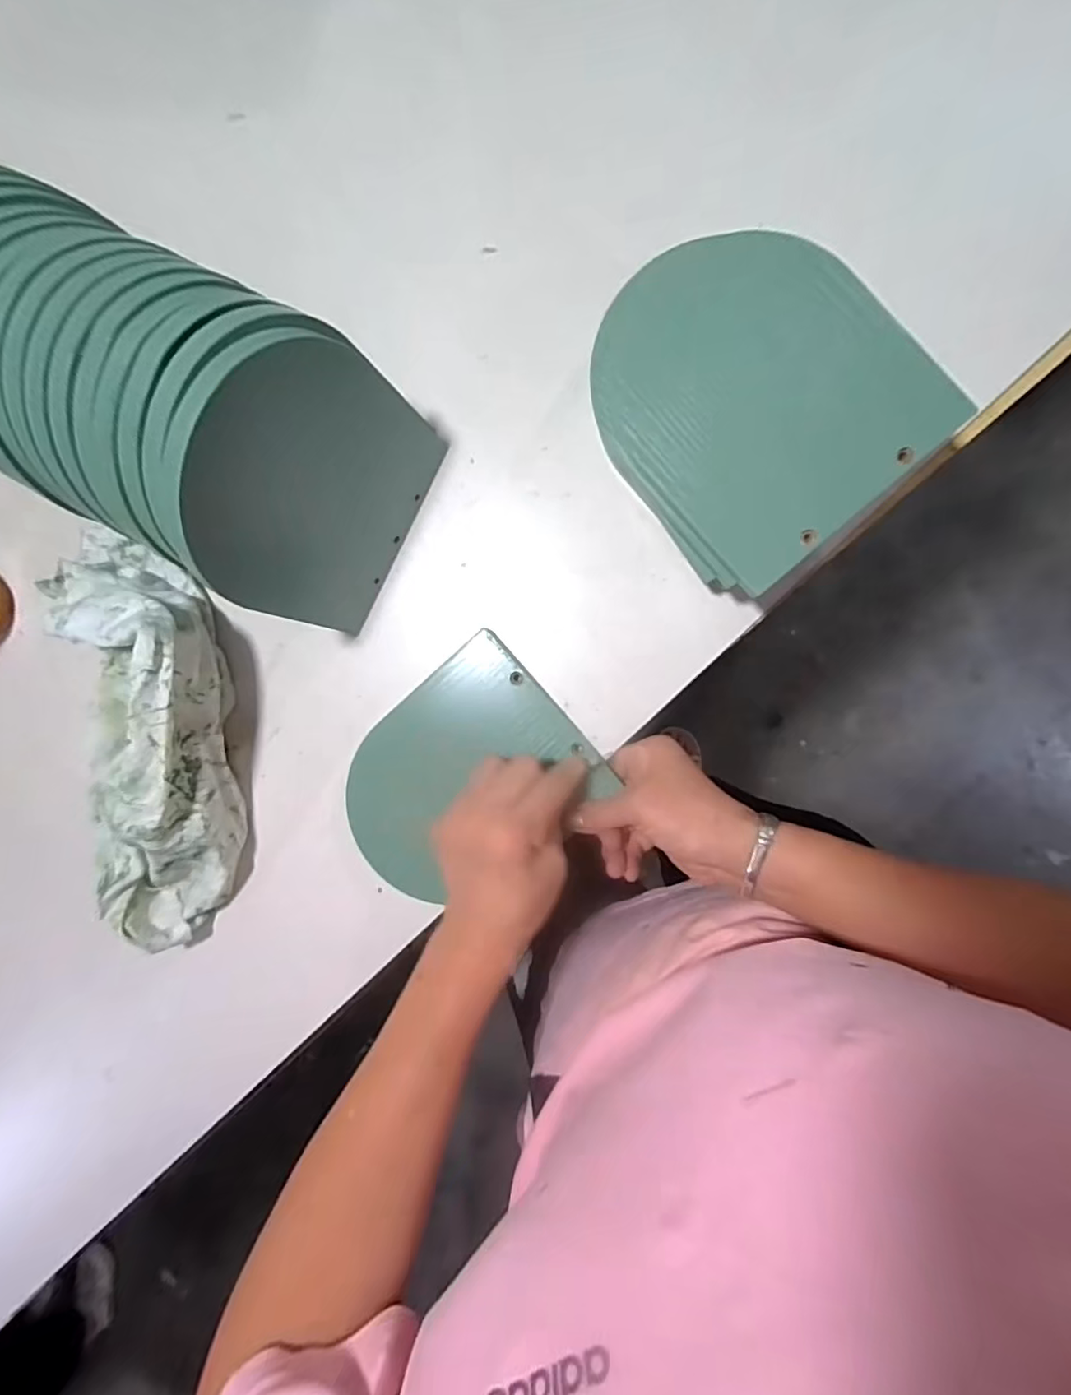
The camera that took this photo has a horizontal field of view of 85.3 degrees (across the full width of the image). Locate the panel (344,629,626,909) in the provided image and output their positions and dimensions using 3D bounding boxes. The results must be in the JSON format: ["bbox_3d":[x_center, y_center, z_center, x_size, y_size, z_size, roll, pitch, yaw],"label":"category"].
[{"bbox_3d":[-0.052,0.057,0.405,0.169,0.010,0.132,-41,89,8],"label":"panel"}]

